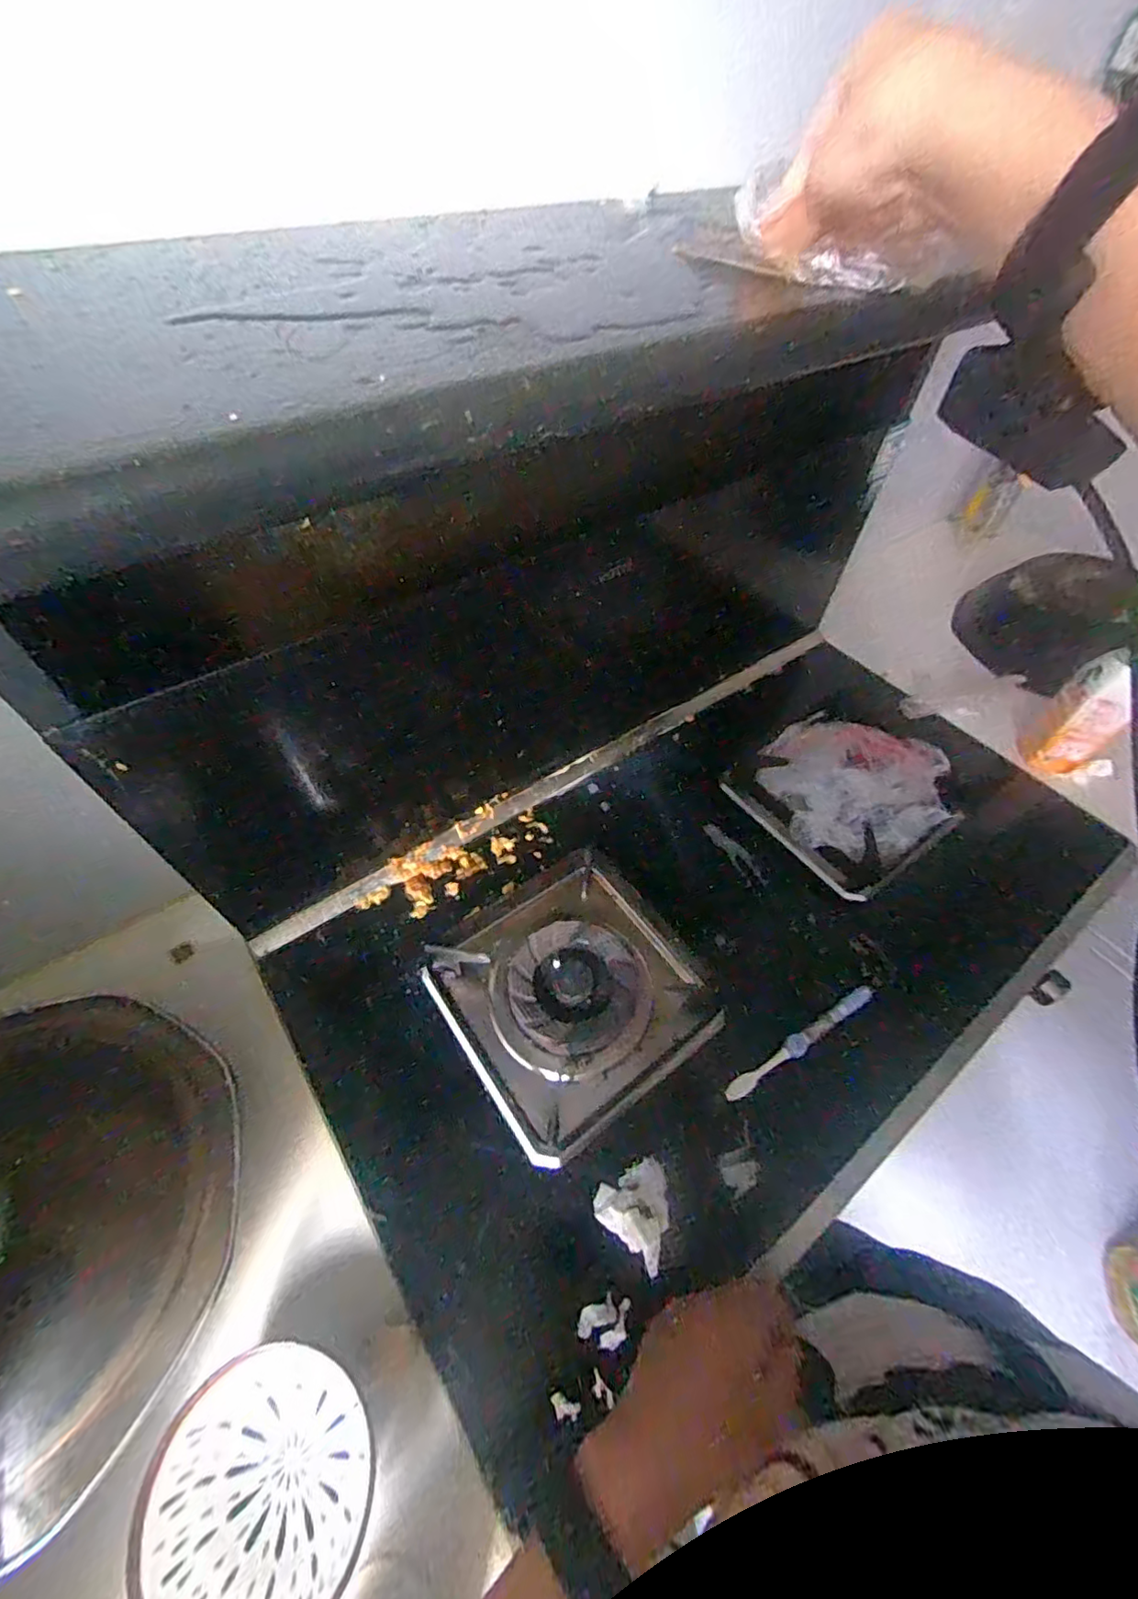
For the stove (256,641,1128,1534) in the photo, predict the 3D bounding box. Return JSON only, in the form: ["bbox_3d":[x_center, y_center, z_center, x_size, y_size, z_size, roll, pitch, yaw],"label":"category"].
[{"bbox_3d":[0.152,0.114,0.587,0.793,0.071,0.456,-30,62,-21],"label":"stove"}]

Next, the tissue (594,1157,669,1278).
[{"bbox_3d":[0.057,0.314,0.448,0.059,0.019,0.060,35,61,19],"label":"tissue"}]

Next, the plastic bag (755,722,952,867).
[{"bbox_3d":[0.324,-0.010,0.678,0.194,0.073,0.181,22,55,13],"label":"plastic bag"}]

